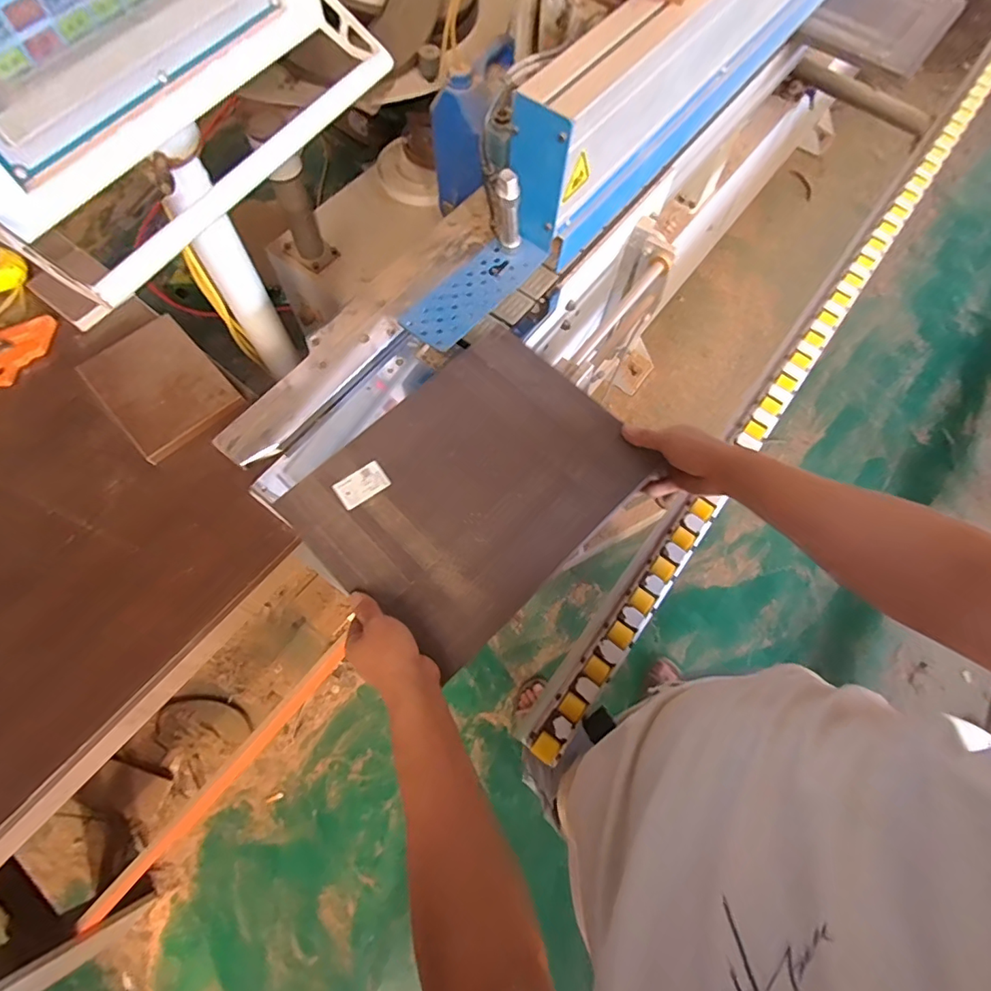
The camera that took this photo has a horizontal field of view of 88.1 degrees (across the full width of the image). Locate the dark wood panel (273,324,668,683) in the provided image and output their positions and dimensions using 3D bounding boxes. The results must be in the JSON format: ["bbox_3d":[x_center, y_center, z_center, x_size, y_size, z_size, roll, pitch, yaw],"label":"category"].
[{"bbox_3d":[-0.028,-0.018,0.627,0.370,0.022,0.290,-42,76,-16],"label":"dark wood panel"}]

